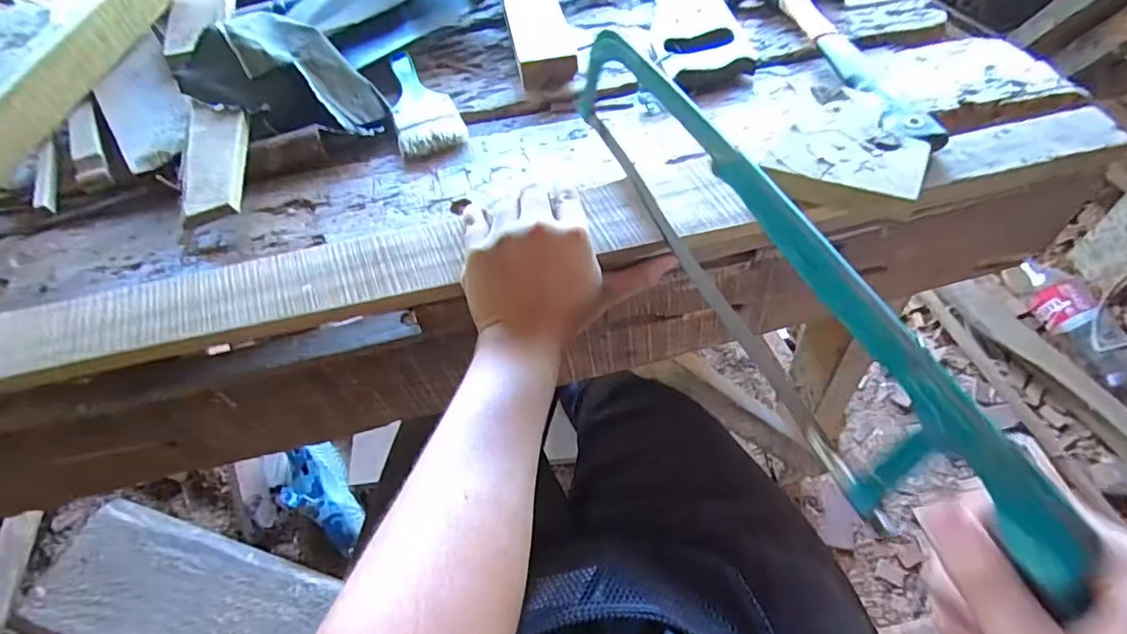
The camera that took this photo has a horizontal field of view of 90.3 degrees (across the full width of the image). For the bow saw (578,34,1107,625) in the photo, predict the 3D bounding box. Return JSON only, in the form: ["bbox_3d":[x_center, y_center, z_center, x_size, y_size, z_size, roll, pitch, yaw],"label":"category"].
[{"bbox_3d":[0.098,-0.043,0.327,0.025,0.094,0.414,-19,54,-12],"label":"bow saw"}]

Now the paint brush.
[{"bbox_3d":[-0.141,-0.217,0.554,0.061,0.013,0.161,-16,55,-10],"label":"paint brush"}]

